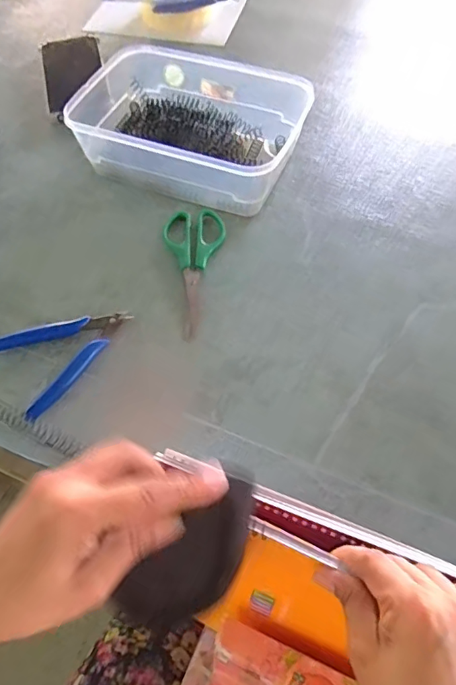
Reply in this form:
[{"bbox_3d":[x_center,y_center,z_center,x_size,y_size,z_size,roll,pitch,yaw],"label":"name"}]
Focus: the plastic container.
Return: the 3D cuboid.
[{"bbox_3d":[-0.035,-0.243,0.545,0.239,0.063,0.180,20,62,13],"label":"plastic container"}]

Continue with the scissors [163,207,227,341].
[{"bbox_3d":[-0.040,-0.071,0.473,0.059,0.006,0.152,6,60,5],"label":"scissors"}]

